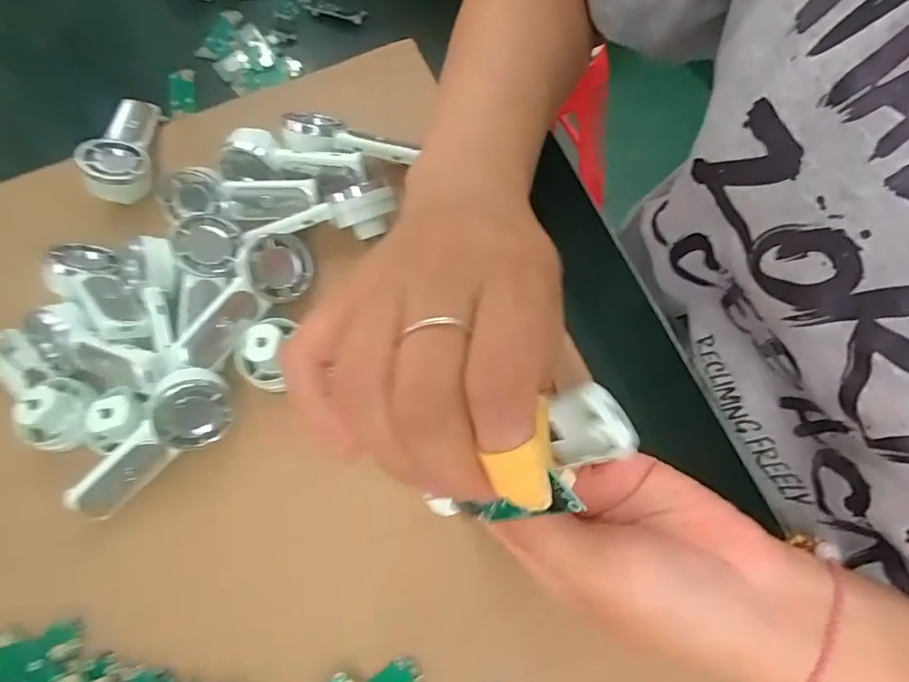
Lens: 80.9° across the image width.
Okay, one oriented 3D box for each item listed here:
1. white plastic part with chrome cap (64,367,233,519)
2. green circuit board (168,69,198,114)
[{"bbox_3d":[-0.158,0.053,0.278,0.095,0.038,0.015,-44,37,-1],"label":"white plastic part with chrome cap"},{"bbox_3d":[-0.211,-0.193,0.412,0.022,0.007,0.044,-15,66,0],"label":"green circuit board"}]

